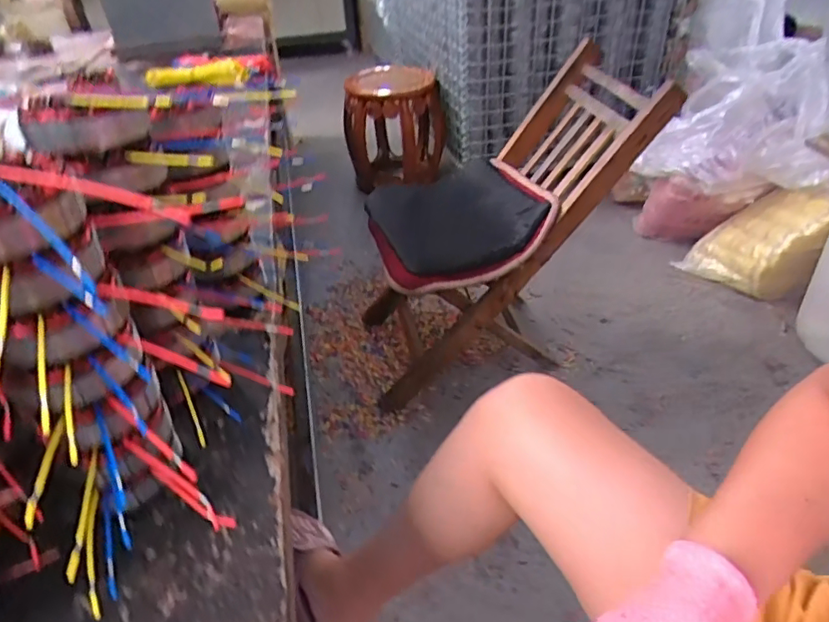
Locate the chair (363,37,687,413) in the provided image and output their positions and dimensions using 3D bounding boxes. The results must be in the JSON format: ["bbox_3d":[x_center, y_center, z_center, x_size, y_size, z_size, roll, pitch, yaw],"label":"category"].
[{"bbox_3d":[0.151,-0.139,1.205,0.543,0.608,0.343,-15,40,-12],"label":"chair"}]

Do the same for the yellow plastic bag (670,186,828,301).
[{"bbox_3d":[0.872,-0.182,1.447,0.131,0.304,0.286,-26,43,-24],"label":"yellow plastic bag"}]

